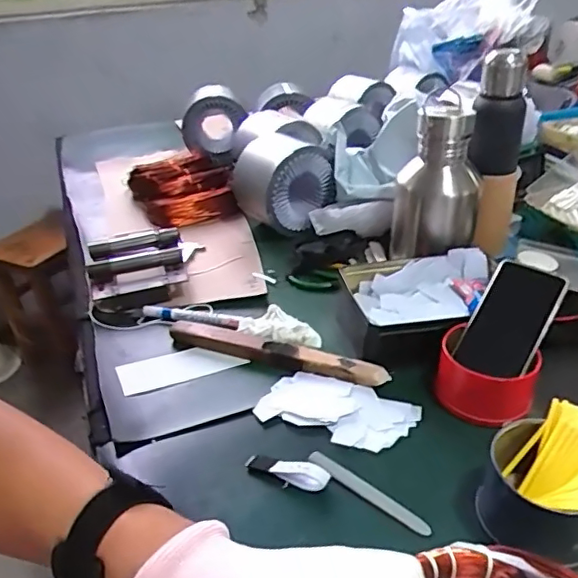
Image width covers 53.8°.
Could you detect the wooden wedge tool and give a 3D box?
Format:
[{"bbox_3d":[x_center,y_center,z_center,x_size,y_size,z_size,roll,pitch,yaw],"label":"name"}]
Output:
[{"bbox_3d":[-0.020,0.078,0.695,0.279,0.026,0.032,10,34,21],"label":"wooden wedge tool"}]

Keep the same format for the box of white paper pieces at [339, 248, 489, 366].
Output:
[{"bbox_3d":[0.179,0.024,0.725,0.210,0.058,0.156,-7,32,-5],"label":"box of white paper pieces"}]

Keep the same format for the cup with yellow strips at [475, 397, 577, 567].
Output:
[{"bbox_3d":[0.225,0.165,0.487,0.099,0.094,0.095,-3,32,2],"label":"cup with yellow strips"}]

